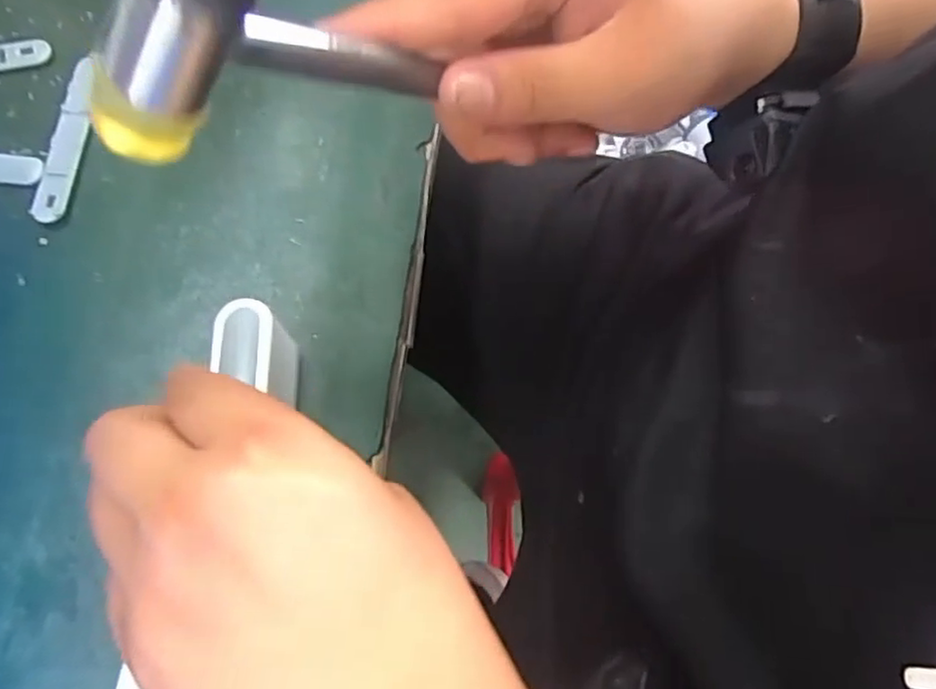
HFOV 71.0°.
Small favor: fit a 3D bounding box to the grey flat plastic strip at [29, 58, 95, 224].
[{"bbox_3d":[-0.194,-0.101,0.319,0.019,0.006,0.091,5,72,1],"label":"grey flat plastic strip"}]

